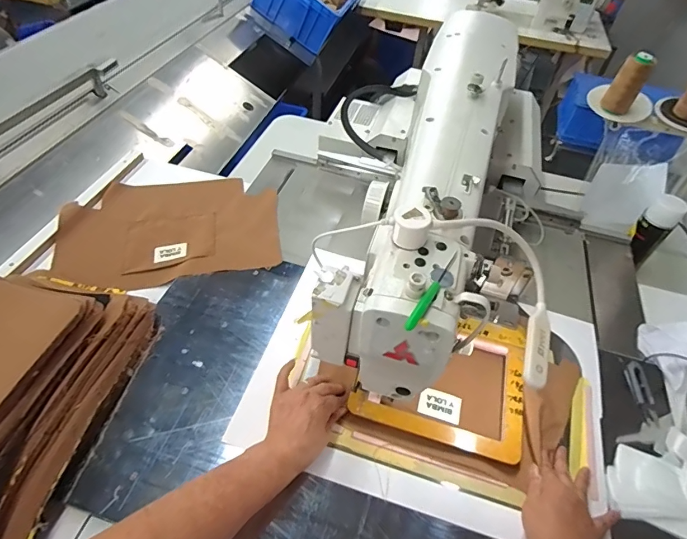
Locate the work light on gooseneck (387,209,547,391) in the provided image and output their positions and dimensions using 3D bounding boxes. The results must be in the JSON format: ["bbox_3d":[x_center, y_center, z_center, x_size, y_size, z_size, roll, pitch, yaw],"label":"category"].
[{"bbox_3d":[0.167,0.001,0.497,0.252,0.052,0.150,40,50,-9],"label":"work light on gooseneck"}]

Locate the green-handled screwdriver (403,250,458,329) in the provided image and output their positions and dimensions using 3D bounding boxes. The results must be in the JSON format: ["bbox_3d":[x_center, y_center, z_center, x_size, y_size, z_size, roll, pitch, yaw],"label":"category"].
[{"bbox_3d":[0.092,0.020,0.428,0.010,0.008,0.119,28,51,19],"label":"green-handled screwdriver"}]

